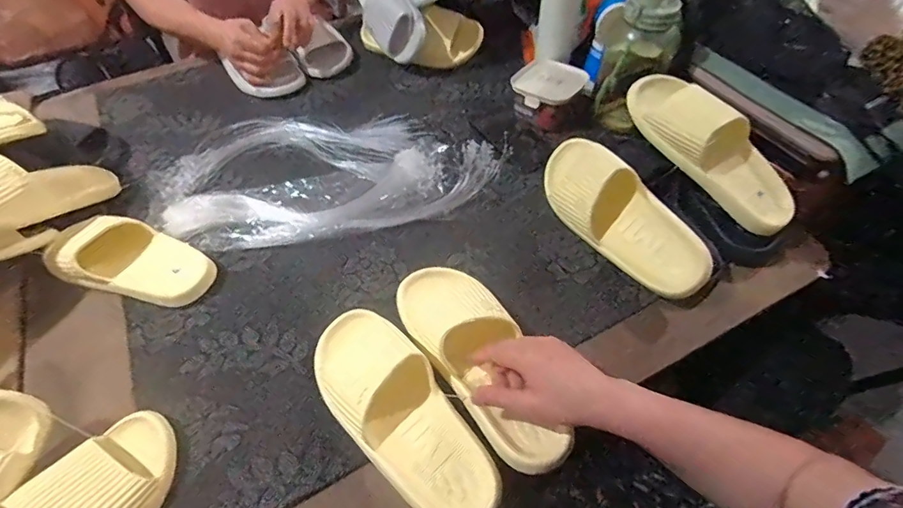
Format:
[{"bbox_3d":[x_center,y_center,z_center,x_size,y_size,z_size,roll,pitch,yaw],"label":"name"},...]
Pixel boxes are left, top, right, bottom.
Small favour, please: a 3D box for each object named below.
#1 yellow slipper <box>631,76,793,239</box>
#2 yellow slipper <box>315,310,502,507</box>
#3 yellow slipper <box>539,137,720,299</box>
[{"bbox_3d":[0.353,-0.148,0.618,0.092,0.065,0.263,-36,80,-22],"label":"yellow slipper"},{"bbox_3d":[-0.058,0.158,0.483,0.100,0.074,0.263,-34,59,-22],"label":"yellow slipper"},{"bbox_3d":[0.218,-0.054,0.614,0.108,0.078,0.268,-52,60,19],"label":"yellow slipper"}]

